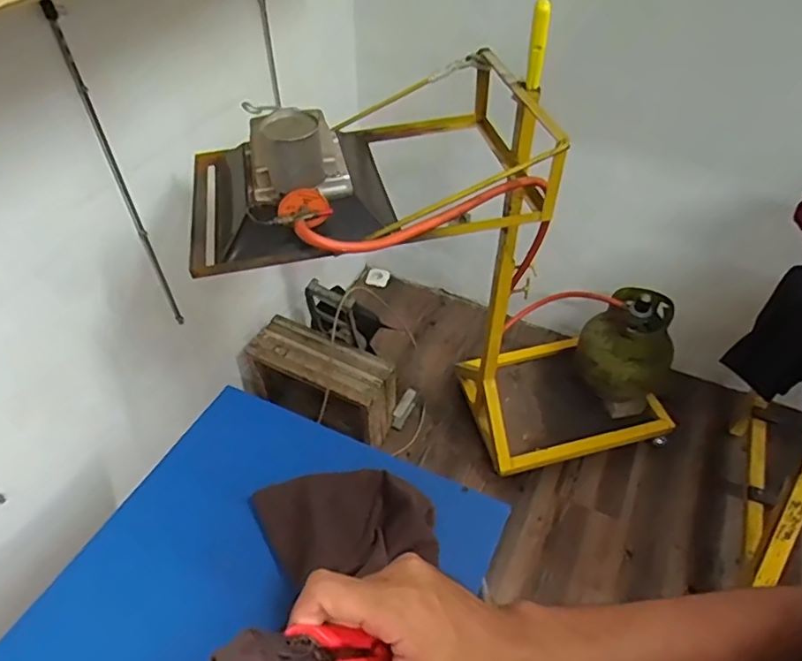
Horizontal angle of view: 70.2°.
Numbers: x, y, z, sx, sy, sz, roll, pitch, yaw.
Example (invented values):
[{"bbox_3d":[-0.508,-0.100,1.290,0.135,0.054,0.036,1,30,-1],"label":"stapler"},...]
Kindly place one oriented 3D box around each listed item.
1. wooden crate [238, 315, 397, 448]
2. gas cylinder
[{"bbox_3d":[-0.246,0.168,1.702,0.452,0.307,0.169,23,51,19],"label":"wooden crate"},{"bbox_3d":[0.637,0.077,1.637,0.257,0.355,0.218,25,52,21],"label":"gas cylinder"}]

